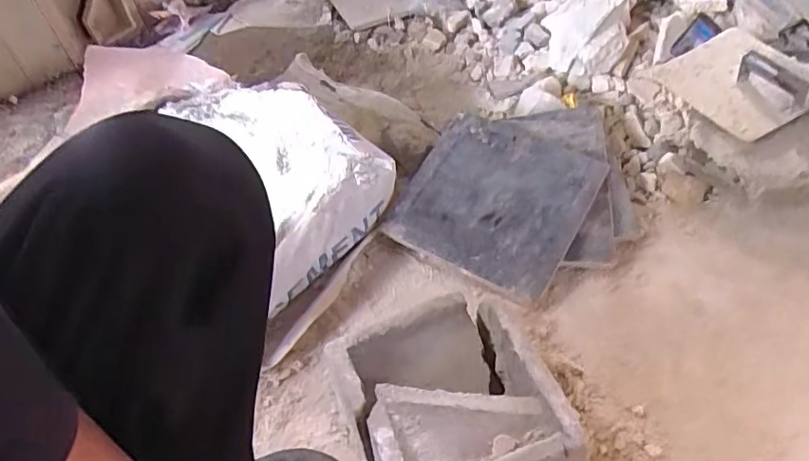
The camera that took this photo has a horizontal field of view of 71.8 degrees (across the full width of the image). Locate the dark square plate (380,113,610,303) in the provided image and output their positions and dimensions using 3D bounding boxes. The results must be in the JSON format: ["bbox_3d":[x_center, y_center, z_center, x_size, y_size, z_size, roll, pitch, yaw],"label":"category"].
[{"bbox_3d":[0.136,-0.049,0.823,0.245,0.029,0.254,26,68,17],"label":"dark square plate"}]

